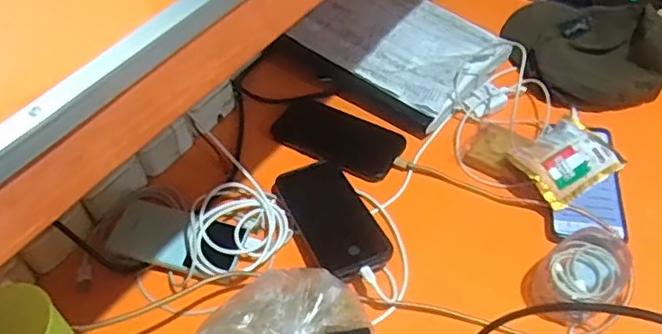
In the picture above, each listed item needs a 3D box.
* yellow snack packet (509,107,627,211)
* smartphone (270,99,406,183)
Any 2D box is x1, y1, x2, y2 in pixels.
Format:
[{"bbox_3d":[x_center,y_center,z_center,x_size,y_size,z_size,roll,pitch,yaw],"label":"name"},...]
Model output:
[{"bbox_3d":[0.267,-0.011,0.674,0.121,0.034,0.085,-33,56,-22],"label":"yellow snack packet"},{"bbox_3d":[0.008,-0.037,0.741,0.160,0.010,0.081,23,61,21],"label":"smartphone"}]

